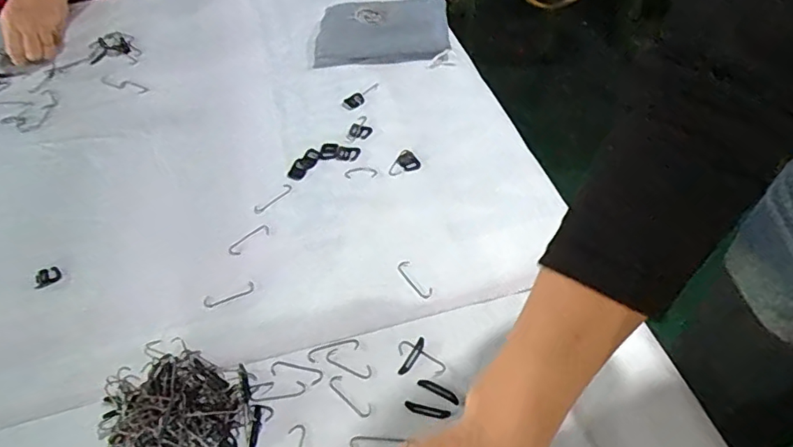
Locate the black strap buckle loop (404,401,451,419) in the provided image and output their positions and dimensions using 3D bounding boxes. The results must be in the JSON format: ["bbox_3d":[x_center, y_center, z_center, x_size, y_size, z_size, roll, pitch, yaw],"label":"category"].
[{"bbox_3d":[0.022,0.138,0.394,0.033,0.004,0.008,10,52,13],"label":"black strap buckle loop"}]

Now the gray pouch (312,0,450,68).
[{"bbox_3d":[-0.020,-0.252,0.702,0.170,0.031,0.113,-1,50,4],"label":"gray pouch"}]

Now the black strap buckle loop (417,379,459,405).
[{"bbox_3d":[0.032,0.126,0.403,0.033,0.004,0.008,22,55,22],"label":"black strap buckle loop"}]

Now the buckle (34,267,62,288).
[{"bbox_3d":[-0.322,0.050,0.496,0.014,0.011,0.025,18,54,19],"label":"buckle"}]

